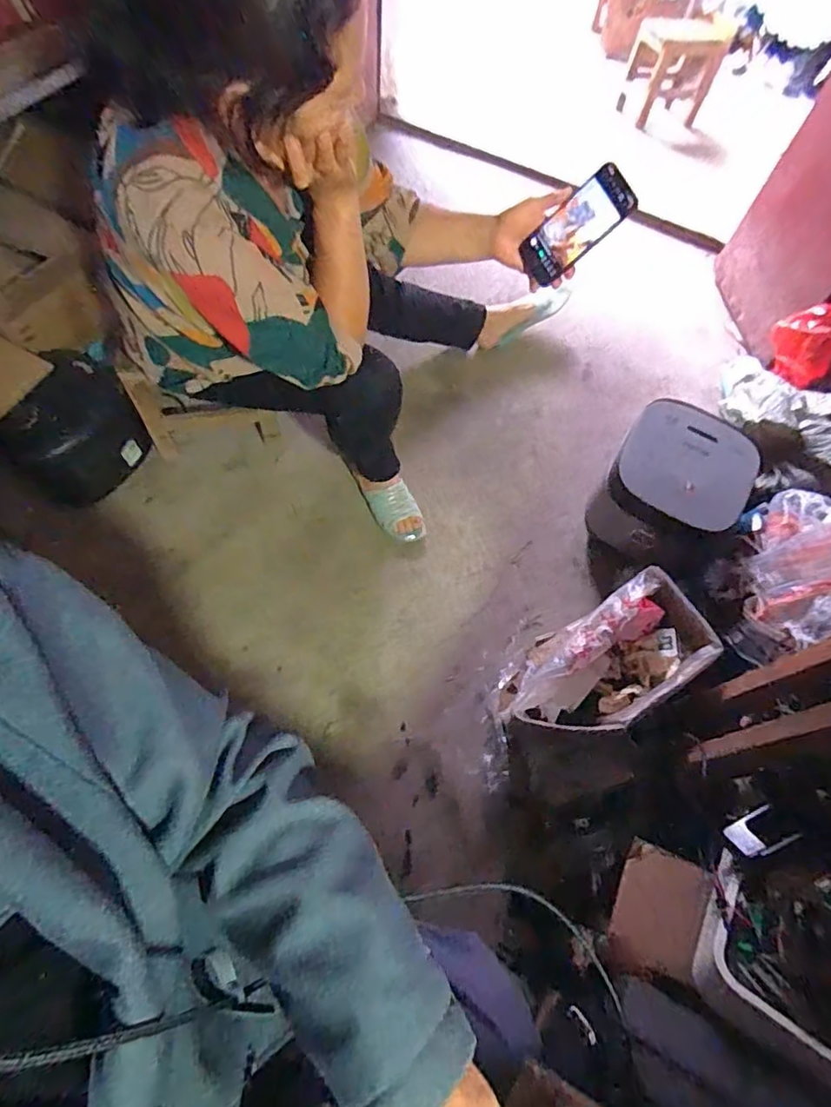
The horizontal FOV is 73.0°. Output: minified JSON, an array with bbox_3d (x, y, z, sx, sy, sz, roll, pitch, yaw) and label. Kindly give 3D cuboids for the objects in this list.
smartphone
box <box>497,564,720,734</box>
[{"bbox_3d":[0.227,-0.466,0.804,0.076,0.165,0.015,54,39,-5],"label":"smartphone"},{"bbox_3d":[0.336,0.223,1.067,0.381,0.212,0.207,-30,70,-17],"label":"box"}]

